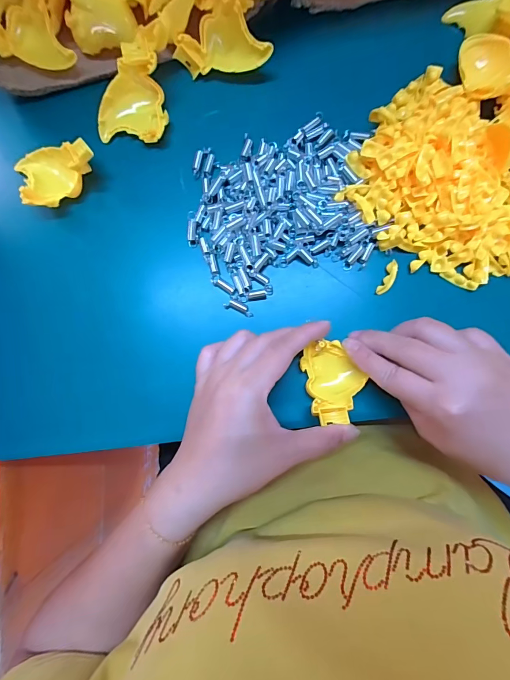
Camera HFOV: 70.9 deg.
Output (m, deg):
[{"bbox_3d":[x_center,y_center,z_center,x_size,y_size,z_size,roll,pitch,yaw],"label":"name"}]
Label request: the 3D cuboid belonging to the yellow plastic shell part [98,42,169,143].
[{"bbox_3d":[-0.102,-0.200,0.294,0.057,0.030,0.061,0,87,2],"label":"yellow plastic shell part"}]

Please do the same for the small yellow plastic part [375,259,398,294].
[{"bbox_3d":[0.110,-0.050,0.294,0.010,0.004,0.031,26,88,3],"label":"small yellow plastic part"}]

